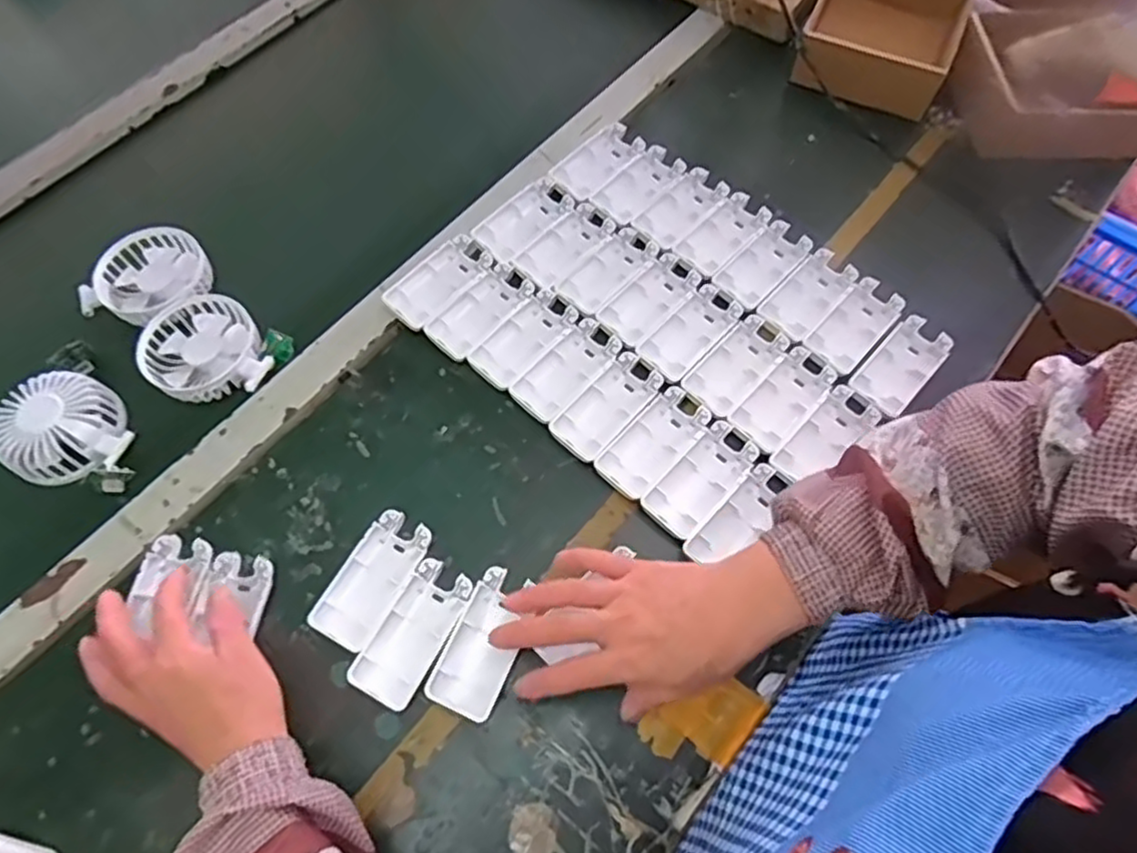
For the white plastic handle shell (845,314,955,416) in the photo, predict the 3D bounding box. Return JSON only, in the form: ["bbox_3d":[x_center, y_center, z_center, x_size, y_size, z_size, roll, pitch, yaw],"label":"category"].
[{"bbox_3d":[0.270,-0.049,0.563,0.046,0.013,0.091,40,73,16],"label":"white plastic handle shell"}]

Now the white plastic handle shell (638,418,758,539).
[{"bbox_3d":[0.099,0.039,0.519,0.043,0.007,0.094,42,73,16],"label":"white plastic handle shell"}]

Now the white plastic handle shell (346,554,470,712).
[{"bbox_3d":[-0.105,0.139,0.475,0.045,0.009,0.095,27,70,12],"label":"white plastic handle shell"}]

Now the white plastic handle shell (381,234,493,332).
[{"bbox_3d":[-0.109,-0.123,0.584,0.045,0.008,0.092,40,73,16],"label":"white plastic handle shell"}]

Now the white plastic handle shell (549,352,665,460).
[{"bbox_3d":[0.030,-0.016,0.547,0.044,0.011,0.093,38,72,15],"label":"white plastic handle shell"}]

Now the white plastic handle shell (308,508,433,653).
[{"bbox_3d":[-0.137,0.107,0.491,0.046,0.014,0.093,28,70,12],"label":"white plastic handle shell"}]

